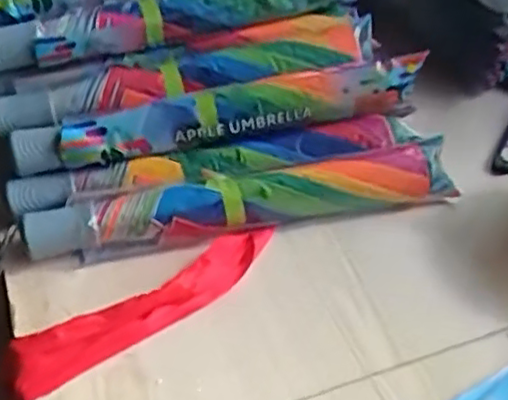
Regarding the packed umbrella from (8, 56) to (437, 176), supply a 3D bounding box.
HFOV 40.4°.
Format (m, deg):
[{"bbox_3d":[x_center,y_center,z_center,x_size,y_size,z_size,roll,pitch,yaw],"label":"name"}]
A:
[{"bbox_3d":[-0.026,-0.073,0.602,0.358,0.052,0.043,-13,47,-9],"label":"packed umbrella"}]

